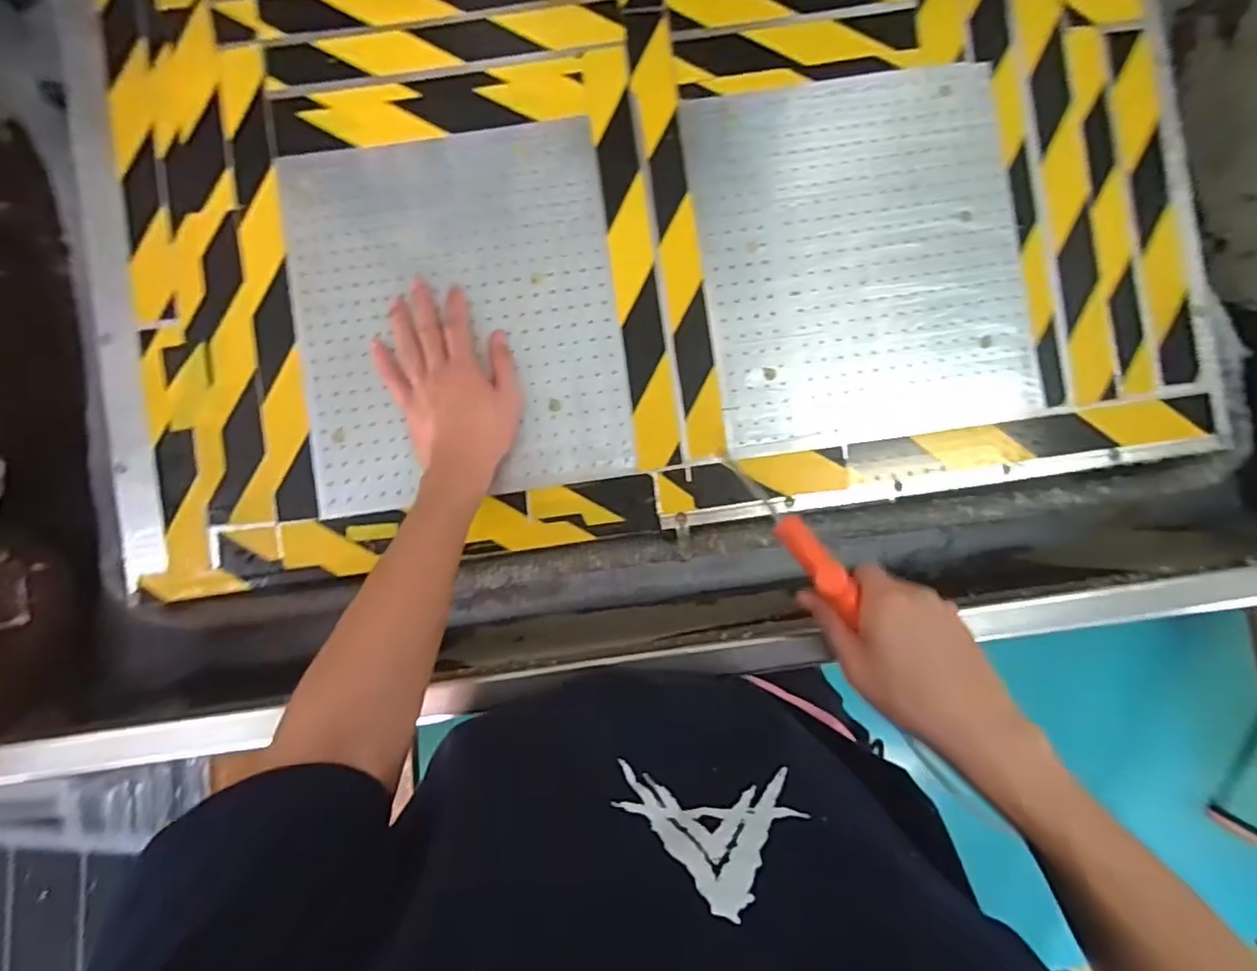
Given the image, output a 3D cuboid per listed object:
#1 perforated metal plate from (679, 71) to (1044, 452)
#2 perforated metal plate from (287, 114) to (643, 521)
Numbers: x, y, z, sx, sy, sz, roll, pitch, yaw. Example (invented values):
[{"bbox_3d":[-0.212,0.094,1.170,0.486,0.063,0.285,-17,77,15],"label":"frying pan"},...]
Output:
[{"bbox_3d":[0.213,-0.208,0.569,0.287,0.010,0.322,-8,90,0],"label":"perforated metal plate"},{"bbox_3d":[-0.154,-0.154,0.567,0.285,0.008,0.320,-8,90,0],"label":"perforated metal plate"}]

